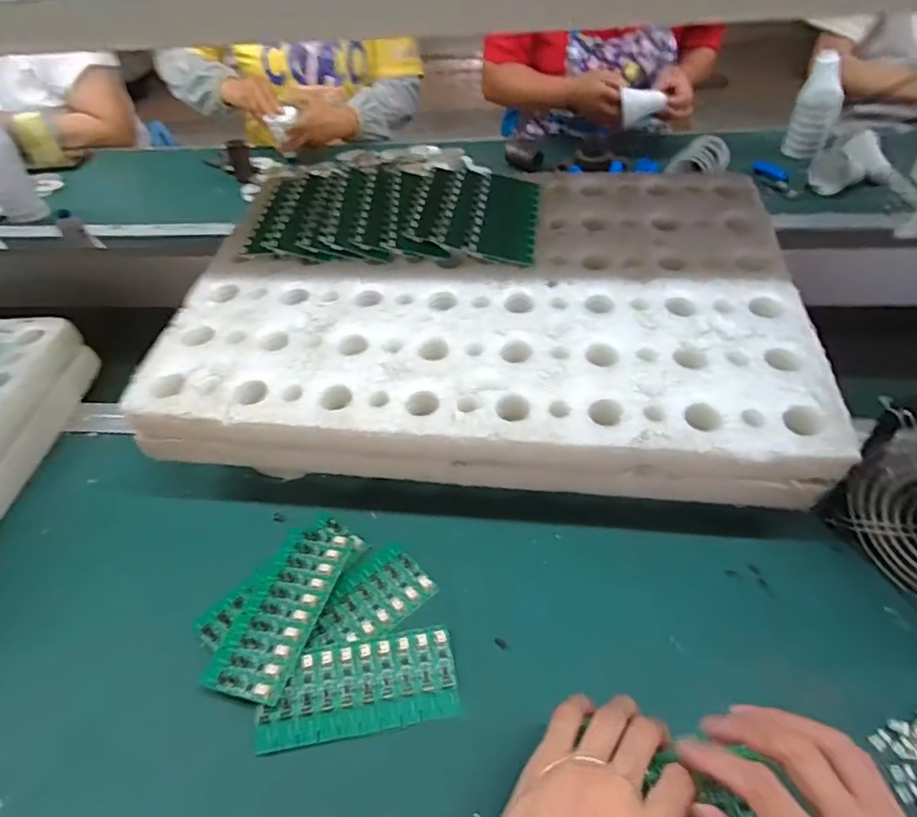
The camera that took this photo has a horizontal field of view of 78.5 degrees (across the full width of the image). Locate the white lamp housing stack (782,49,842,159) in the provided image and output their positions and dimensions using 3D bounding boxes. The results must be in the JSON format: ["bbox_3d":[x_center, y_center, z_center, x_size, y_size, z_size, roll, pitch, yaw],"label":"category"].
[{"bbox_3d":[0.616,-0.518,0.968,0.066,0.160,0.070,11,21,13],"label":"white lamp housing stack"}]

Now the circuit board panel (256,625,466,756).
[{"bbox_3d":[-0.070,0.197,0.396,0.136,0.006,0.061,-9,54,-10],"label":"circuit board panel"}]

